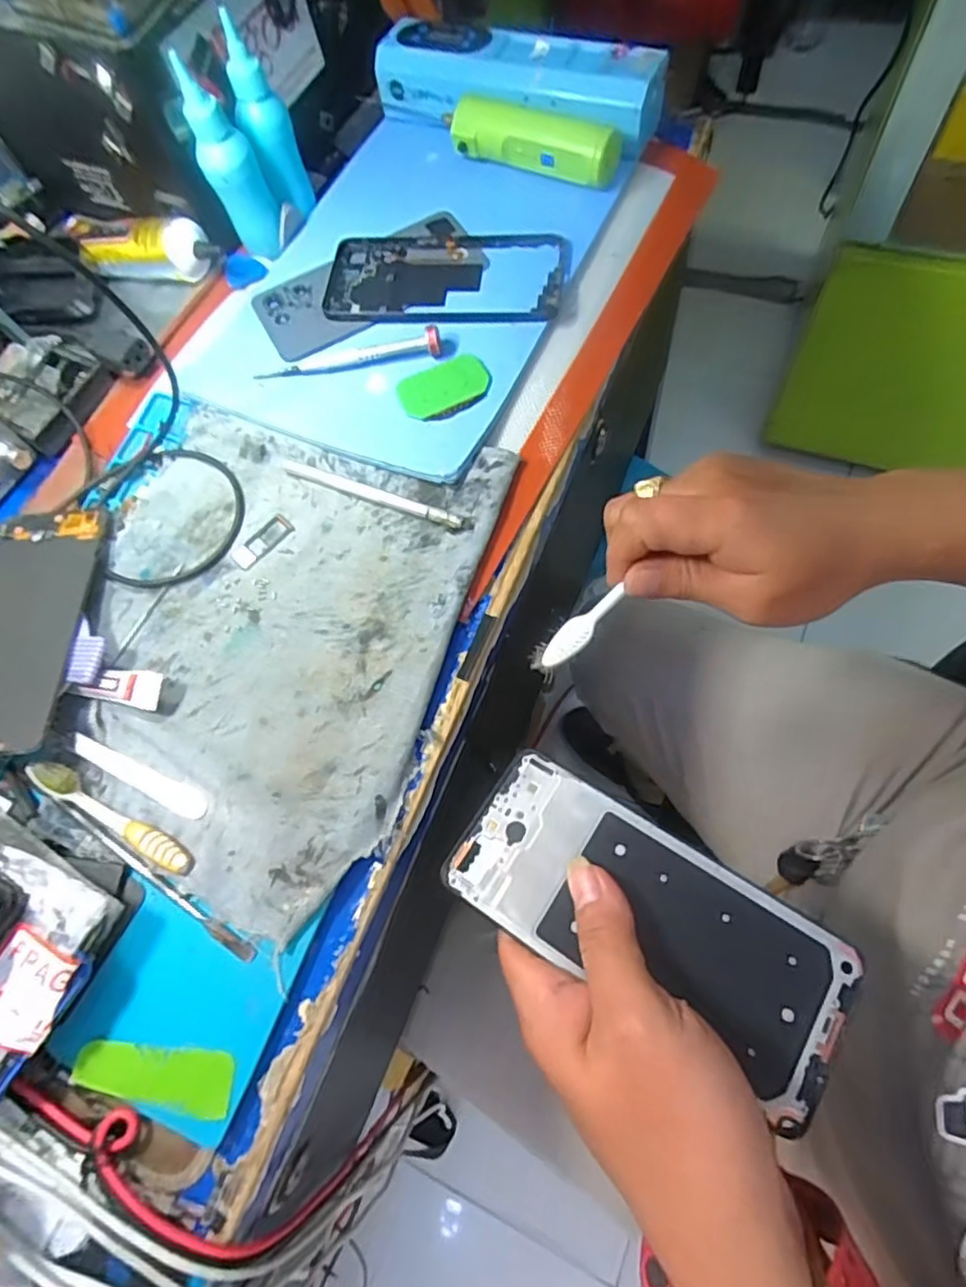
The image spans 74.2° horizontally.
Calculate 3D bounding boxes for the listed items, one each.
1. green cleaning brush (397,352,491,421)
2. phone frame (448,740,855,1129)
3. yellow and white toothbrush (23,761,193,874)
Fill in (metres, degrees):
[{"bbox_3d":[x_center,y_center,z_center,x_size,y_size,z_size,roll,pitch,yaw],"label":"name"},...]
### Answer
[{"bbox_3d":[-0.024,-0.158,0.394,0.055,0.004,0.039,-25,67,-3],"label":"green cleaning brush"},{"bbox_3d":[0.064,0.108,0.258,0.156,0.006,0.069,26,73,19],"label":"phone frame"},{"bbox_3d":[-0.188,0.085,0.320,0.102,0.010,0.014,24,73,16],"label":"yellow and white toothbrush"}]

